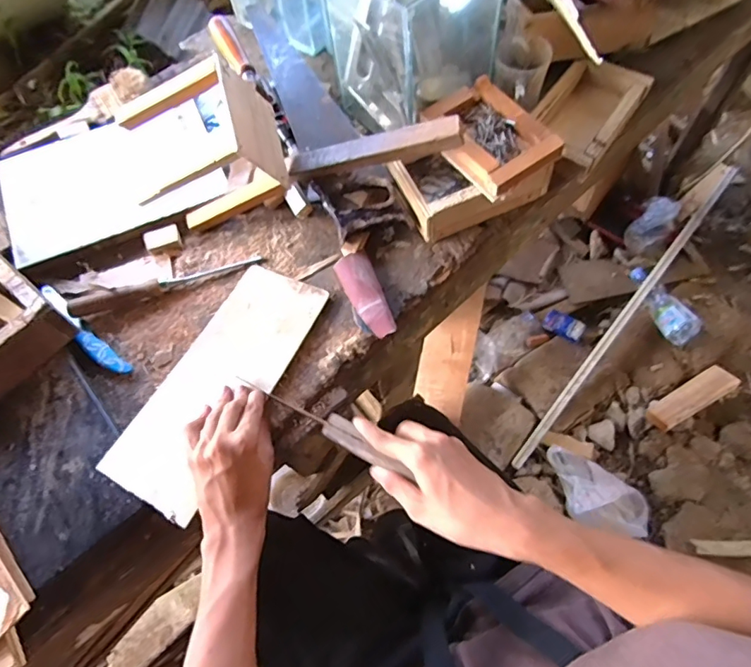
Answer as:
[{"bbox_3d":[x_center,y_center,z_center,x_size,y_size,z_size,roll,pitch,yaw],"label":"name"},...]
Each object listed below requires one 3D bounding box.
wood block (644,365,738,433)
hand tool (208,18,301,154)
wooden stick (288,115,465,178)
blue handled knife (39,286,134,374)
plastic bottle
[{"bbox_3d":[0.751,0.151,1.176,0.234,0.034,0.067,-28,67,-9],"label":"wood block"},{"bbox_3d":[-0.172,-0.347,0.689,0.043,0.043,0.257,-23,66,-7],"label":"hand tool"},{"bbox_3d":[-0.004,-0.214,0.579,0.212,0.021,0.032,-4,64,22],"label":"wooden stick"},{"bbox_3d":[-0.350,-0.004,0.589,0.173,0.019,0.022,37,73,18],"label":"blue handled knife"},{"bbox_3d":[0.742,-0.084,1.277,0.064,0.074,0.236,-16,65,-4],"label":"plastic bottle"}]

